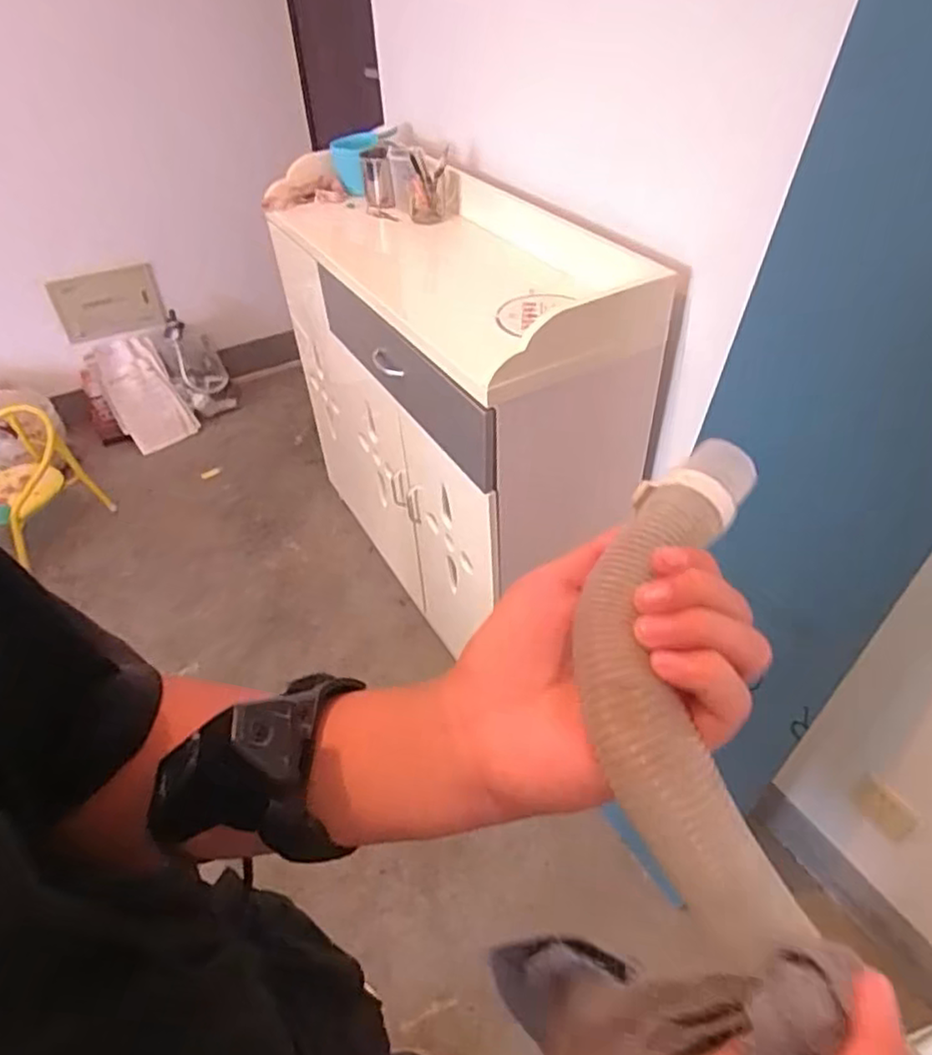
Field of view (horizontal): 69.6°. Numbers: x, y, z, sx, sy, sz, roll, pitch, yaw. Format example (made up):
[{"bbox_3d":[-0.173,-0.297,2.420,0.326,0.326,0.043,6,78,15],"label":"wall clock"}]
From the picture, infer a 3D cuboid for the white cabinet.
[{"bbox_3d":[-0.035,-0.215,1.455,0.340,0.880,0.925,-24,47,-21],"label":"white cabinet"}]

